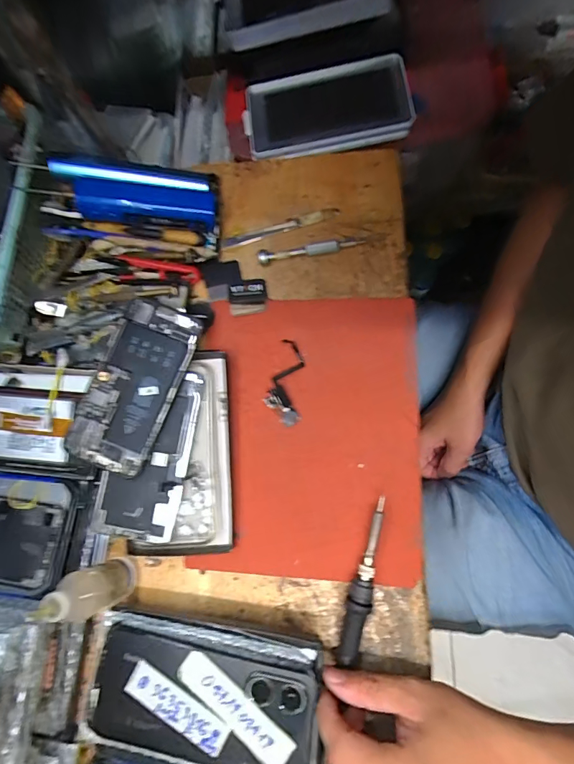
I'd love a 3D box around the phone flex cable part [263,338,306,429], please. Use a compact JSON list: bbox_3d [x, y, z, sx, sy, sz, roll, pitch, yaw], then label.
[{"bbox_3d":[-0.002,-0.001,0.376,0.033,0.008,0.080,3,77,8],"label":"phone flex cable part"}]

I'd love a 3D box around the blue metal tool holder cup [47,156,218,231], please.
[{"bbox_3d":[-0.152,-0.196,0.409,0.156,0.026,0.067,2,75,-12],"label":"blue metal tool holder cup"}]

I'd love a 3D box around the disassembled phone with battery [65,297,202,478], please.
[{"bbox_3d":[-0.138,0.003,0.362,0.073,0.004,0.153,21,84,3],"label":"disassembled phone with battery"}]

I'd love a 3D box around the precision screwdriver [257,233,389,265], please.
[{"bbox_3d":[0.035,-0.137,0.407,0.129,0.014,0.013,-10,75,5],"label":"precision screwdriver"}]

